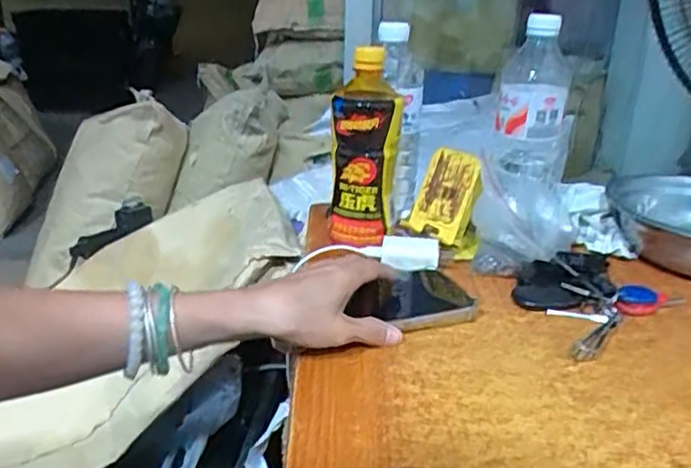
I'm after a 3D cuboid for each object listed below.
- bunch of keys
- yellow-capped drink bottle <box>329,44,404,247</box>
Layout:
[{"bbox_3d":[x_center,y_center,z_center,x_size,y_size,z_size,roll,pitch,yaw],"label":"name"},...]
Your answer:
[{"bbox_3d":[0.194,0.051,0.525,0.147,0.022,0.110,-16,28,-36],"label":"bunch of keys"},{"bbox_3d":[0.021,-0.088,0.611,0.062,0.180,0.079,3,22,6],"label":"yellow-capped drink bottle"}]

